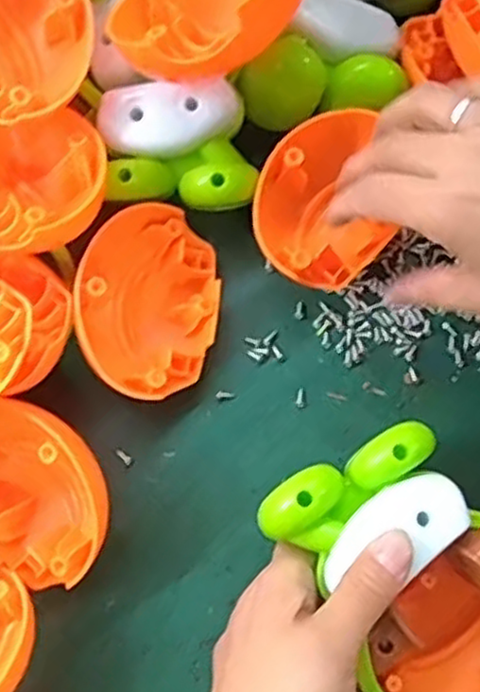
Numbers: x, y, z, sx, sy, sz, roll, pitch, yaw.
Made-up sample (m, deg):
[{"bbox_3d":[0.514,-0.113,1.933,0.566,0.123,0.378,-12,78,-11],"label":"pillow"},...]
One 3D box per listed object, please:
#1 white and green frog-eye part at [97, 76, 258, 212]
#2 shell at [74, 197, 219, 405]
[{"bbox_3d":[-0.029,-0.092,0.343,0.067,0.024,0.064,-7,113,0],"label":"white and green frog-eye part"},{"bbox_3d":[-0.044,-0.020,0.349,0.066,0.044,0.092,8,76,2],"label":"shell"}]

